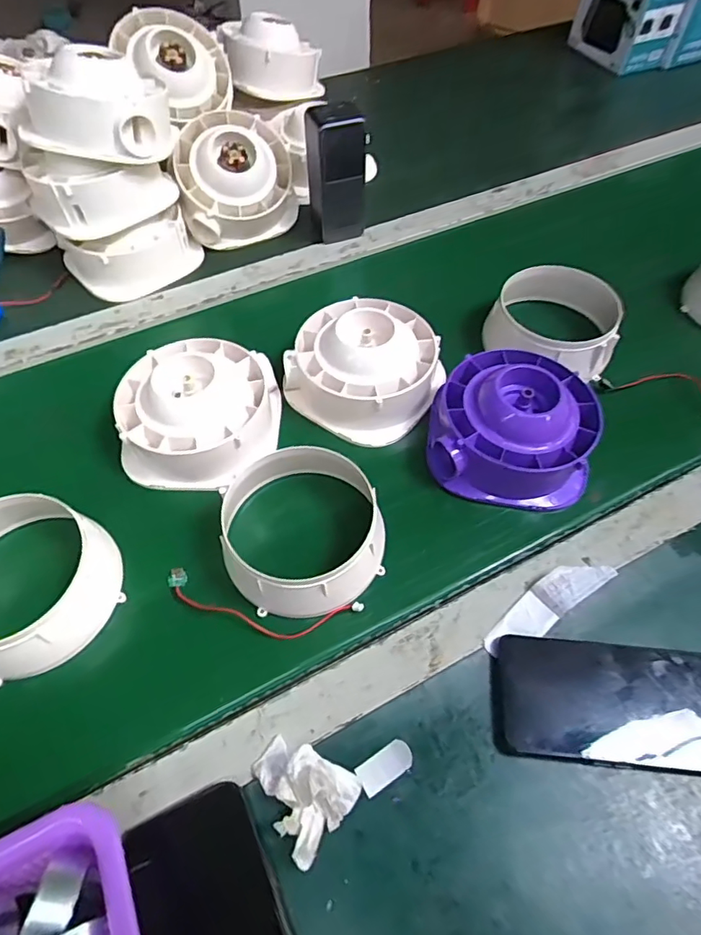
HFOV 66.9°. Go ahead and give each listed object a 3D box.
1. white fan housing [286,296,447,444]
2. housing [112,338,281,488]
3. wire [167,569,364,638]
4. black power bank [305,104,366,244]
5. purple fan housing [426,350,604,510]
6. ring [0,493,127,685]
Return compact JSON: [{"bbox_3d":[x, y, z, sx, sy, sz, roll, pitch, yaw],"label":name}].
[{"bbox_3d":[0.012,-0.103,0.511,0.137,0.077,0.134,-1,54,1],"label":"white fan housing"},{"bbox_3d":[-0.139,-0.055,0.478,0.135,0.072,0.133,1,54,3],"label":"housing"},{"bbox_3d":[-0.069,0.107,0.403,0.154,0.010,0.036,9,55,8],"label":"wire"},{"bbox_3d":[-0.016,-0.335,0.611,0.062,0.141,0.041,-11,55,-6],"label":"black power bank"},{"bbox_3d":[0.140,-0.039,0.471,0.138,0.087,0.133,5,55,6],"label":"purple fan housing"},{"bbox_3d":[-0.242,0.084,0.390,0.127,0.050,0.119,-1,54,1],"label":"ring"}]

